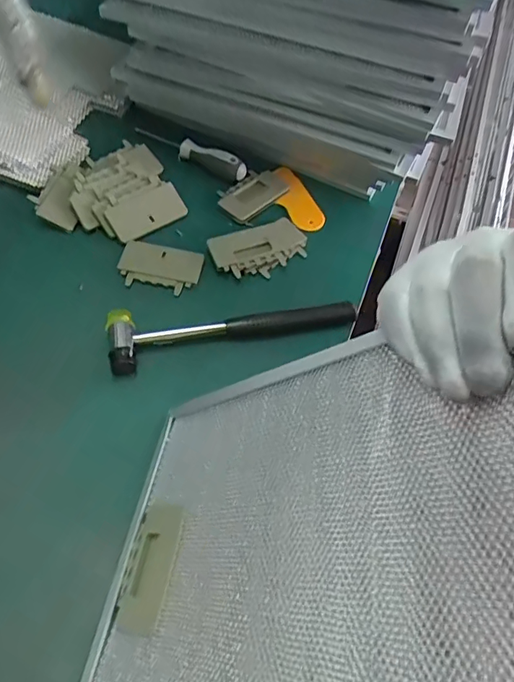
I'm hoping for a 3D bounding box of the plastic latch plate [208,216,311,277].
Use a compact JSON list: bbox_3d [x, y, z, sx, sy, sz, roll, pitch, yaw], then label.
[{"bbox_3d":[0.006,-0.103,0.560,0.107,0.022,0.051,-24,64,-17],"label":"plastic latch plate"}]

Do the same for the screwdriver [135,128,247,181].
[{"bbox_3d":[-0.079,-0.234,0.626,0.145,0.023,0.023,30,62,13],"label":"screwdriver"}]

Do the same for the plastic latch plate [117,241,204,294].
[{"bbox_3d":[-0.103,-0.078,0.547,0.085,0.011,0.054,11,59,2],"label":"plastic latch plate"}]

